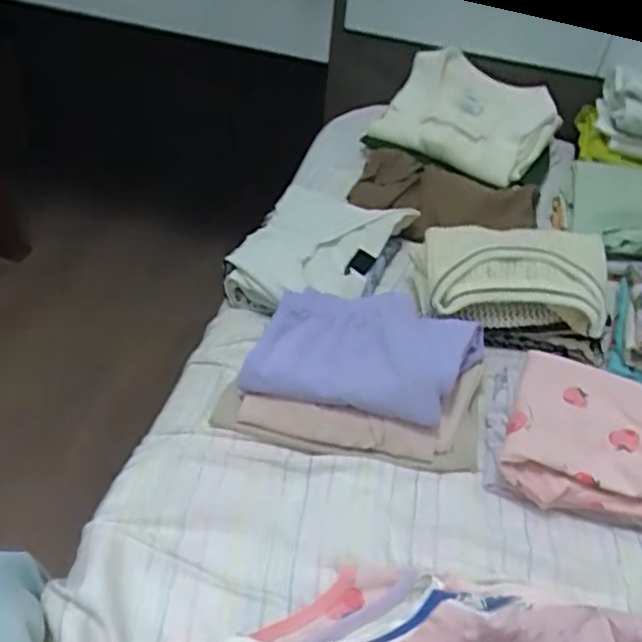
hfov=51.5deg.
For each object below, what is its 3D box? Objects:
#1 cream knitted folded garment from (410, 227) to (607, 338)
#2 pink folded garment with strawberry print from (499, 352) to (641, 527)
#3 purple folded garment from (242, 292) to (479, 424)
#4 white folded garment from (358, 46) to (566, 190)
[{"bbox_3d":[0.210,-0.050,0.738,0.207,0.056,0.137,8,45,2],"label":"cream knitted folded garment"},{"bbox_3d":[0.267,0.109,0.635,0.178,0.054,0.169,14,44,10],"label":"pink folded garment with strawberry print"},{"bbox_3d":[0.046,0.029,0.662,0.227,0.037,0.133,13,45,7],"label":"purple folded garment"},{"bbox_3d":[0.207,-0.301,0.978,0.243,0.087,0.171,24,46,20],"label":"white folded garment"}]

